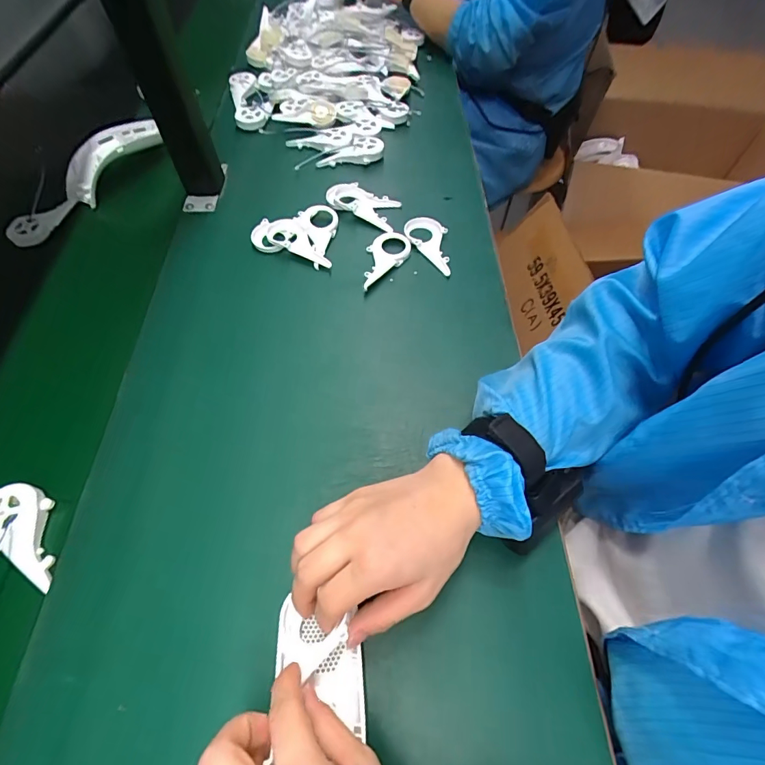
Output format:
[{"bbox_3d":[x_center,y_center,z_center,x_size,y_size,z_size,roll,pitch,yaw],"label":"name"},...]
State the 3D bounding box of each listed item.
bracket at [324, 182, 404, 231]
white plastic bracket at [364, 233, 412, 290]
[{"bbox_3d":[-0.022,-0.224,0.513,0.093,0.019,0.052,25,62,14],"label":"bracket"},{"bbox_3d":[0.006,-0.139,0.468,0.050,0.009,0.085,2,59,1],"label":"white plastic bracket"}]

